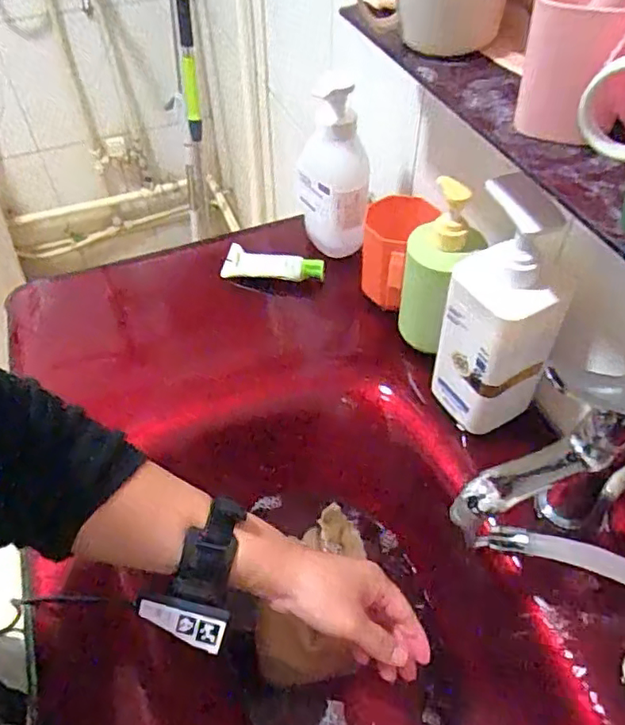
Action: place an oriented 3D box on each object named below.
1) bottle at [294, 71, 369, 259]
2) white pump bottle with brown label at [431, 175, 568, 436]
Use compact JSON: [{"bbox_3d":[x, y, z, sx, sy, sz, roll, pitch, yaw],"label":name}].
[{"bbox_3d":[0.023,-0.210,0.685,0.081,0.175,0.076,1,50,1],"label":"bottle"},{"bbox_3d":[0.157,-0.034,0.501,0.062,0.233,0.091,-33,57,-25],"label":"white pump bottle with brown label"}]

